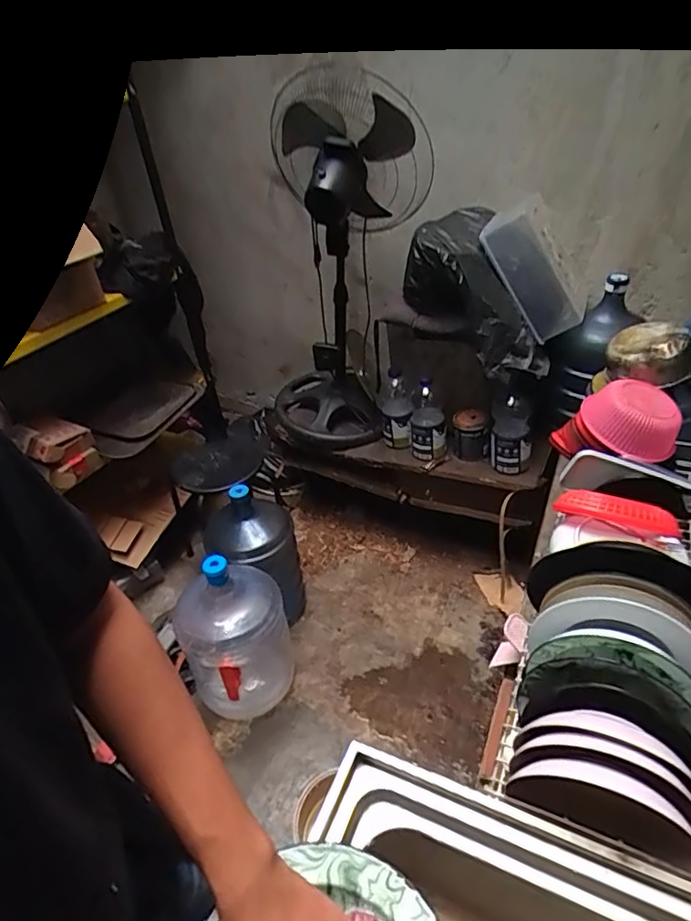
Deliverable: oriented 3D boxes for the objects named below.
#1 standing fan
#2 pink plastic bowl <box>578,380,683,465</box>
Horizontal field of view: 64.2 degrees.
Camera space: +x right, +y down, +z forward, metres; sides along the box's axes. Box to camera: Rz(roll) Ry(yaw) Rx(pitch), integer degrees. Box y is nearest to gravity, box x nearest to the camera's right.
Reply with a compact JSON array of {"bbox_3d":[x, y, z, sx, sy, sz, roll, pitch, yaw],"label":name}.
[{"bbox_3d":[-0.017,-0.521,1.648,0.465,0.999,0.413,-6,36,0],"label":"standing fan"},{"bbox_3d":[0.561,-0.079,1.095,0.164,0.099,0.162,-4,36,3],"label":"pink plastic bowl"}]

